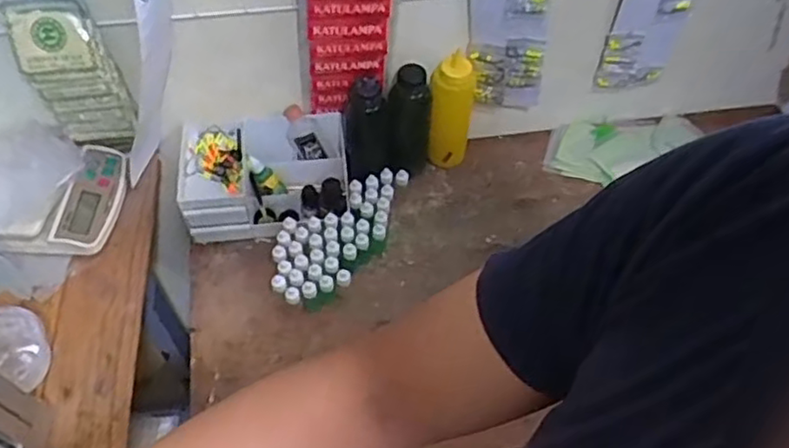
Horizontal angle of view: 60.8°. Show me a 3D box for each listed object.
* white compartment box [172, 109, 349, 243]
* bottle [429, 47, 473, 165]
[{"bbox_3d":[-0.180,-0.068,0.949,0.223,0.104,0.137,-5,55,-6],"label":"white compartment box"},{"bbox_3d":[0.080,-0.157,0.968,0.059,0.176,0.048,7,55,3],"label":"bottle"}]

